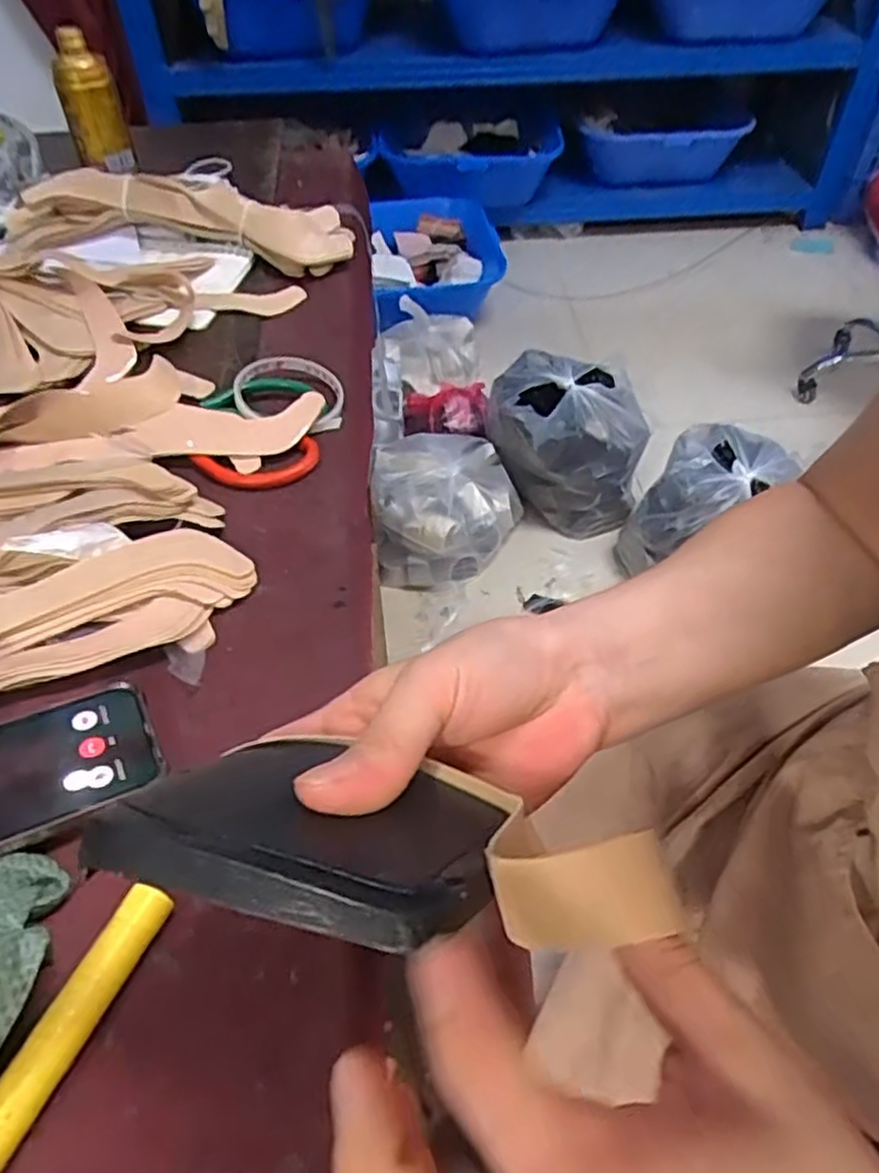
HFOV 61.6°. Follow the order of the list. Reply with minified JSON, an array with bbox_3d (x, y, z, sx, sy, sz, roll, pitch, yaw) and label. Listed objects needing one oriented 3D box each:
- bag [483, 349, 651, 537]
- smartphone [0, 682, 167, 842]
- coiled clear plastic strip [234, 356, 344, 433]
[{"bbox_3d":[0.238,-0.274,1.427,0.287,0.257,0.252,1,49,2],"label":"bag"},{"bbox_3d":[-0.217,0.095,0.361,0.145,0.007,0.070,-20,48,-26],"label":"smartphone"},{"bbox_3d":[-0.119,-0.155,0.582,0.082,0.021,0.081,-2,49,0],"label":"coiled clear plastic strip"}]

